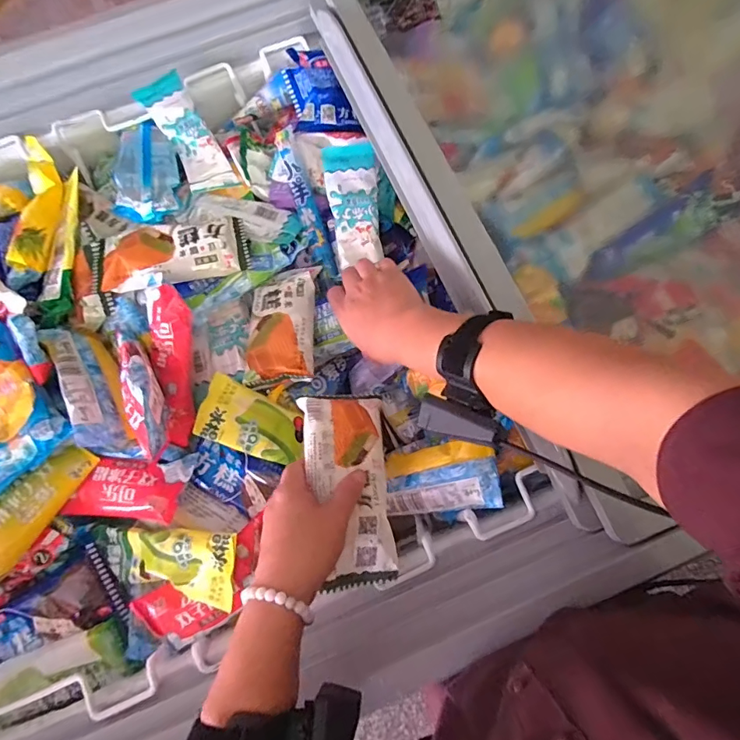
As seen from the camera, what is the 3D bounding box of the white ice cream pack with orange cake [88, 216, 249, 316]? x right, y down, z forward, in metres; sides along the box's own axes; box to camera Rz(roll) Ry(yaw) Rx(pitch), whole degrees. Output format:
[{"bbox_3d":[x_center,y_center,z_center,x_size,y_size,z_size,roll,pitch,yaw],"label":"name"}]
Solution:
[{"bbox_3d":[-0.239,-0.140,0.526,0.177,0.029,0.095,-17,75,-3],"label":"white ice cream pack with orange cake"}]

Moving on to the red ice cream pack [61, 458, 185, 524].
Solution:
[{"bbox_3d":[-0.259,0.126,0.467,0.123,0.038,0.060,3,75,3],"label":"red ice cream pack"}]

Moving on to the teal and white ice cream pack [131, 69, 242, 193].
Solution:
[{"bbox_3d":[-0.235,-0.301,0.572,0.059,0.025,0.157,-33,95,-7],"label":"teal and white ice cream pack"}]

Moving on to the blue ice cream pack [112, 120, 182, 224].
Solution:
[{"bbox_3d":[-0.282,-0.254,0.565,0.077,0.034,0.141,-4,75,1],"label":"blue ice cream pack"}]

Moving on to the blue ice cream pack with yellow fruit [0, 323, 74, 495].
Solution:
[{"bbox_3d":[-0.405,0.028,0.479,0.084,0.018,0.184,-41,78,-8],"label":"blue ice cream pack with yellow fruit"}]

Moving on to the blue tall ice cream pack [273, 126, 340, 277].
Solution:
[{"bbox_3d":[-0.081,-0.204,0.540,0.038,0.030,0.187,-21,76,-4],"label":"blue tall ice cream pack"}]

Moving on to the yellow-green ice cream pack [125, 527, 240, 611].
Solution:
[{"bbox_3d":[-0.187,0.196,0.442,0.124,0.023,0.066,-4,86,16],"label":"yellow-green ice cream pack"}]

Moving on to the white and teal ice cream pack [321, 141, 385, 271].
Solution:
[{"bbox_3d":[-0.020,-0.200,0.534,0.061,0.017,0.149,-6,83,0],"label":"white and teal ice cream pack"}]

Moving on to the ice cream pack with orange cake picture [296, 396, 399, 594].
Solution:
[{"bbox_3d":[-0.019,0.107,0.410,0.075,0.026,0.169,0,69,-19],"label":"ice cream pack with orange cake picture"}]

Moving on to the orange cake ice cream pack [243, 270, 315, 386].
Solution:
[{"bbox_3d":[-0.101,-0.052,0.500,0.072,0.019,0.134,-2,75,1],"label":"orange cake ice cream pack"}]

